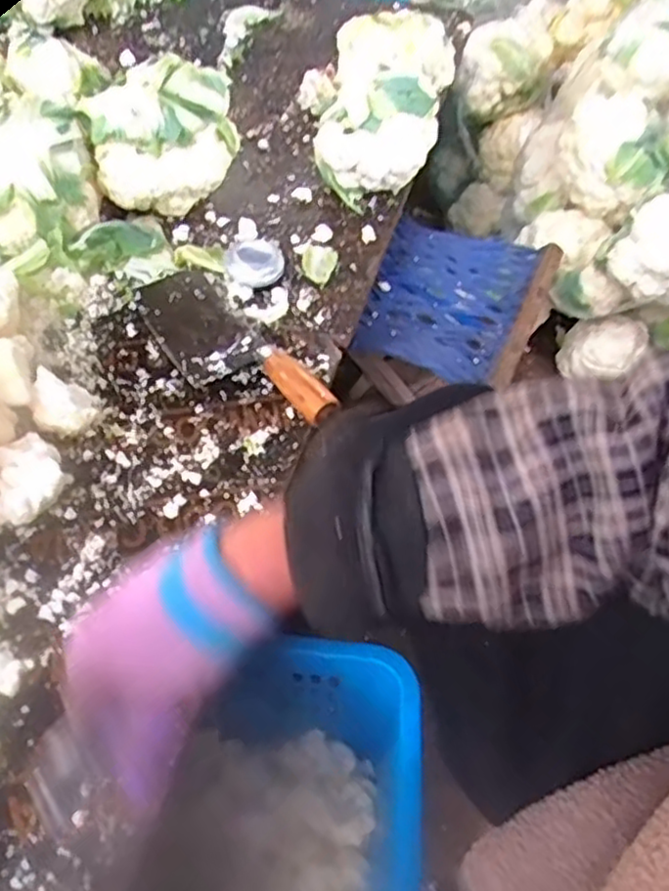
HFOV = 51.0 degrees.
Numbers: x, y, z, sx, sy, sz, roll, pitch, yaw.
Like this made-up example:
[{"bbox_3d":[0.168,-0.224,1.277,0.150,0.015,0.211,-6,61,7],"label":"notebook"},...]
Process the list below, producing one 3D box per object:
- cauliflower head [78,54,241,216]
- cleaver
[{"bbox_3d":[-0.189,-0.348,0.785,0.158,0.107,0.130,-9,52,-10],"label":"cauliflower head"},{"bbox_3d":[-0.107,-0.097,0.664,0.088,0.034,0.264,-26,57,-22],"label":"cleaver"}]

